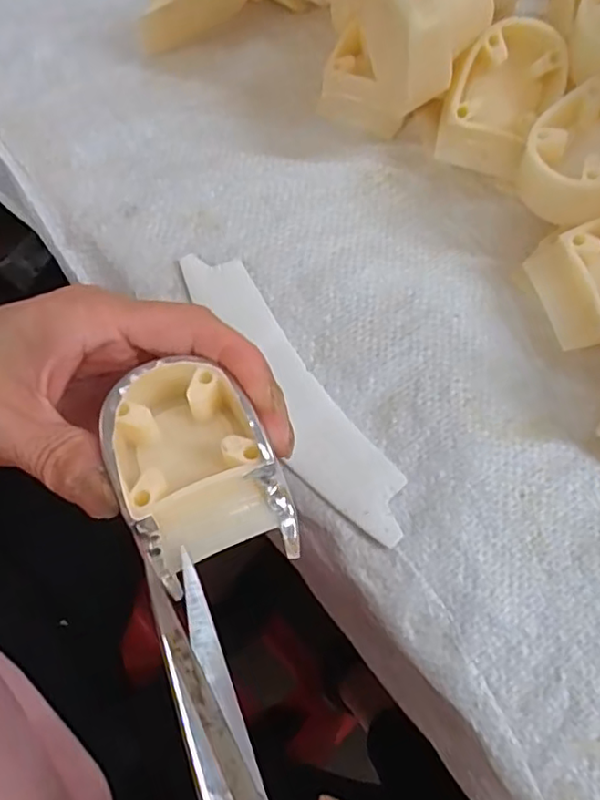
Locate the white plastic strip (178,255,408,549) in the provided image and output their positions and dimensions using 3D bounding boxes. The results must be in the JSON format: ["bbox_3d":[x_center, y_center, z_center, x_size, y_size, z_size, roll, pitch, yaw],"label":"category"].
[{"bbox_3d":[-0.006,-0.005,0.260,0.034,0.006,0.154,-33,73,-8],"label":"white plastic strip"}]

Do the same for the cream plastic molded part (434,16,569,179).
[{"bbox_3d":[0.093,-0.137,0.279,0.044,0.058,0.041,0,70,0],"label":"cream plastic molded part"}]

